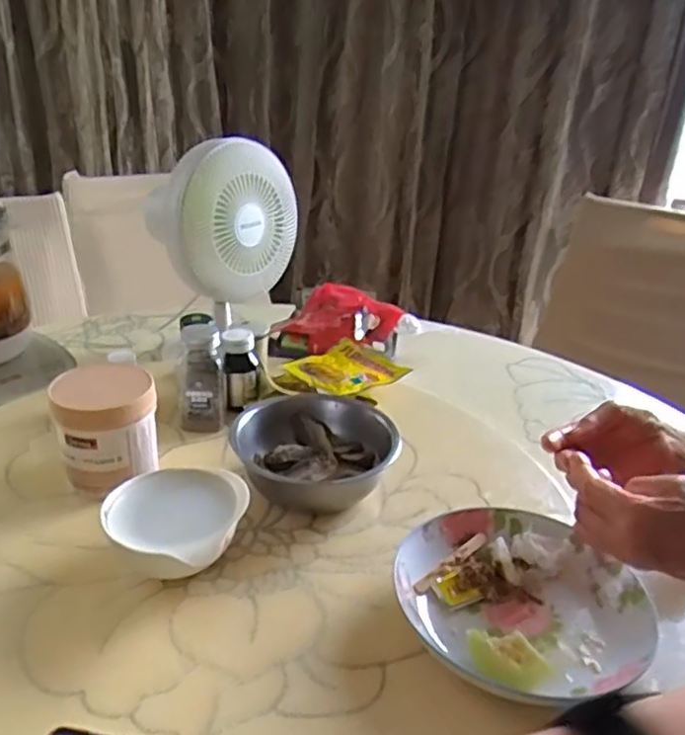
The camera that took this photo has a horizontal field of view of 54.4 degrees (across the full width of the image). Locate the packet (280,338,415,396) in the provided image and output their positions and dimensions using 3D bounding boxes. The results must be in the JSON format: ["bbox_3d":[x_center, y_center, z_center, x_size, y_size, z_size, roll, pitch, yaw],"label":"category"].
[{"bbox_3d":[0.008,0.000,0.870,0.144,0.015,0.110,-20,34,-40],"label":"packet"}]

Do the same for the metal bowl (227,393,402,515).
[{"bbox_3d":[-0.029,0.089,0.696,0.160,0.071,0.160,3,26,-1],"label":"metal bowl"}]

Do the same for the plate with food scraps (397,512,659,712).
[{"bbox_3d":[0.139,0.186,0.533,0.175,0.036,0.186,3,26,-1],"label":"plate with food scraps"}]

